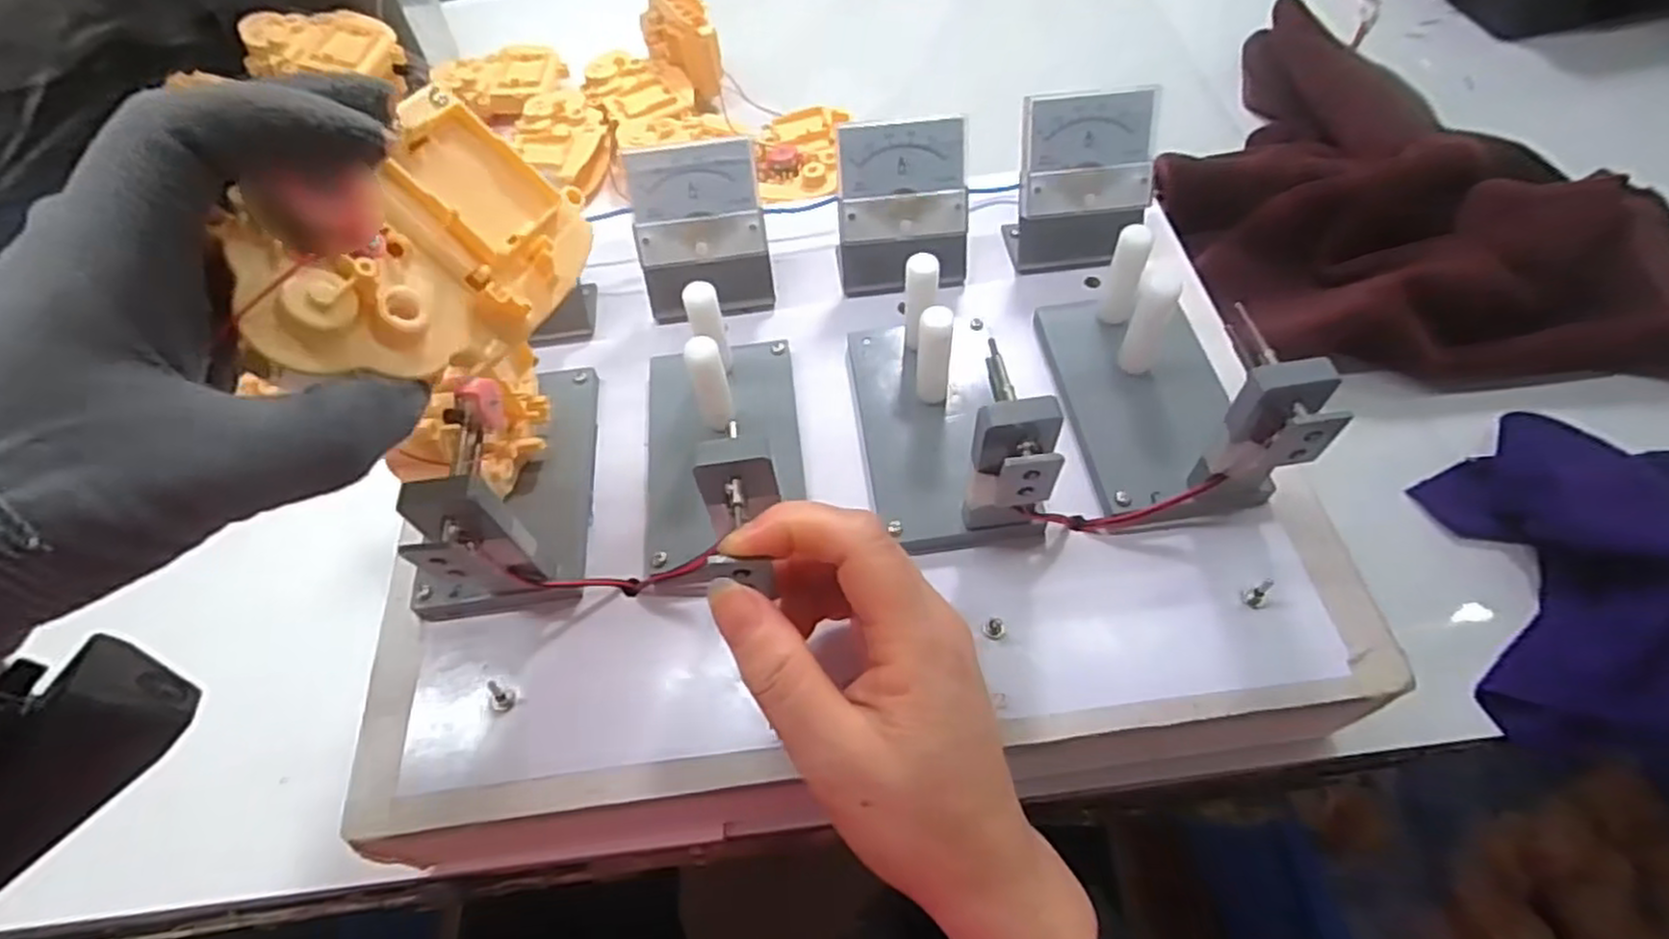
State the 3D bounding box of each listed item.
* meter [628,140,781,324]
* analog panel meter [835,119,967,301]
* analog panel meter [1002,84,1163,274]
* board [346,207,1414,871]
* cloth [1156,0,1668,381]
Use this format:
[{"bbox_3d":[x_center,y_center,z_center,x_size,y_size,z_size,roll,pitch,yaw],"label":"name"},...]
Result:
[{"bbox_3d":[-0.067,-0.116,0.380,0.065,0.070,0.047,-6,58,1],"label":"meter"},{"bbox_3d":[0.034,-0.130,0.381,0.064,0.071,0.042,-1,58,4],"label":"analog panel meter"},{"bbox_3d":[0.125,-0.142,0.382,0.065,0.073,0.042,-3,58,2],"label":"analog panel meter"},{"bbox_3d":[0.006,-0.010,0.315,0.379,0.085,0.268,-7,58,0],"label":"board"},{"bbox_3d":[0.380,-0.185,0.488,0.327,0.066,0.305,12,59,11],"label":"cloth"}]

